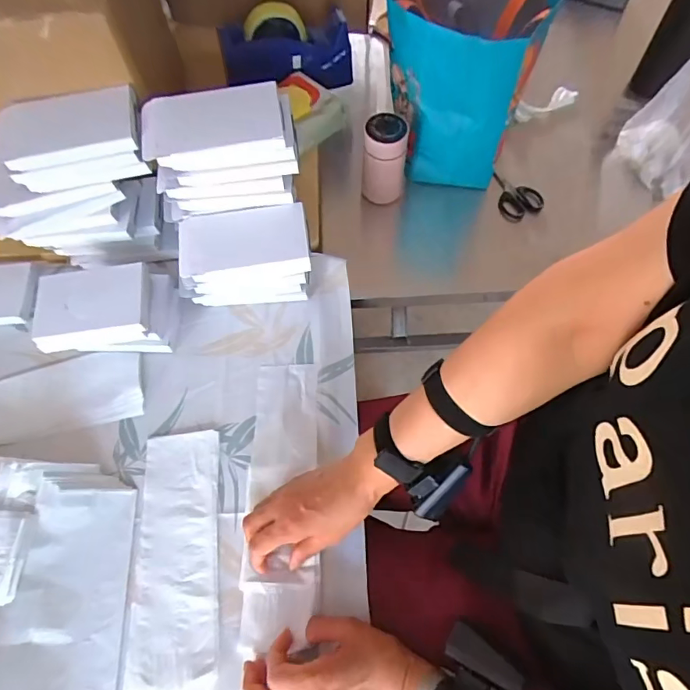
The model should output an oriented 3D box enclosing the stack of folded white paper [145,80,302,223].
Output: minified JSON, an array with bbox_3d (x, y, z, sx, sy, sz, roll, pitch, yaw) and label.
[{"bbox_3d":[-0.145,-0.230,0.572,0.167,0.103,0.096,-11,65,-4],"label":"stack of folded white paper"}]

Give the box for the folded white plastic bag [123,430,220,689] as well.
[{"bbox_3d":[-0.180,0.220,0.515,0.087,0.007,0.250,-5,65,-2],"label":"folded white plastic bag"}]

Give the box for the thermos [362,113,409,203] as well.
[{"bbox_3d":[0.060,-0.276,0.734,0.064,0.136,0.056,7,65,4],"label":"thermos"}]

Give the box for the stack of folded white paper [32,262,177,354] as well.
[{"bbox_3d":[-0.291,-0.041,0.596,0.145,0.076,0.095,-6,65,-2],"label":"stack of folded white paper"}]

